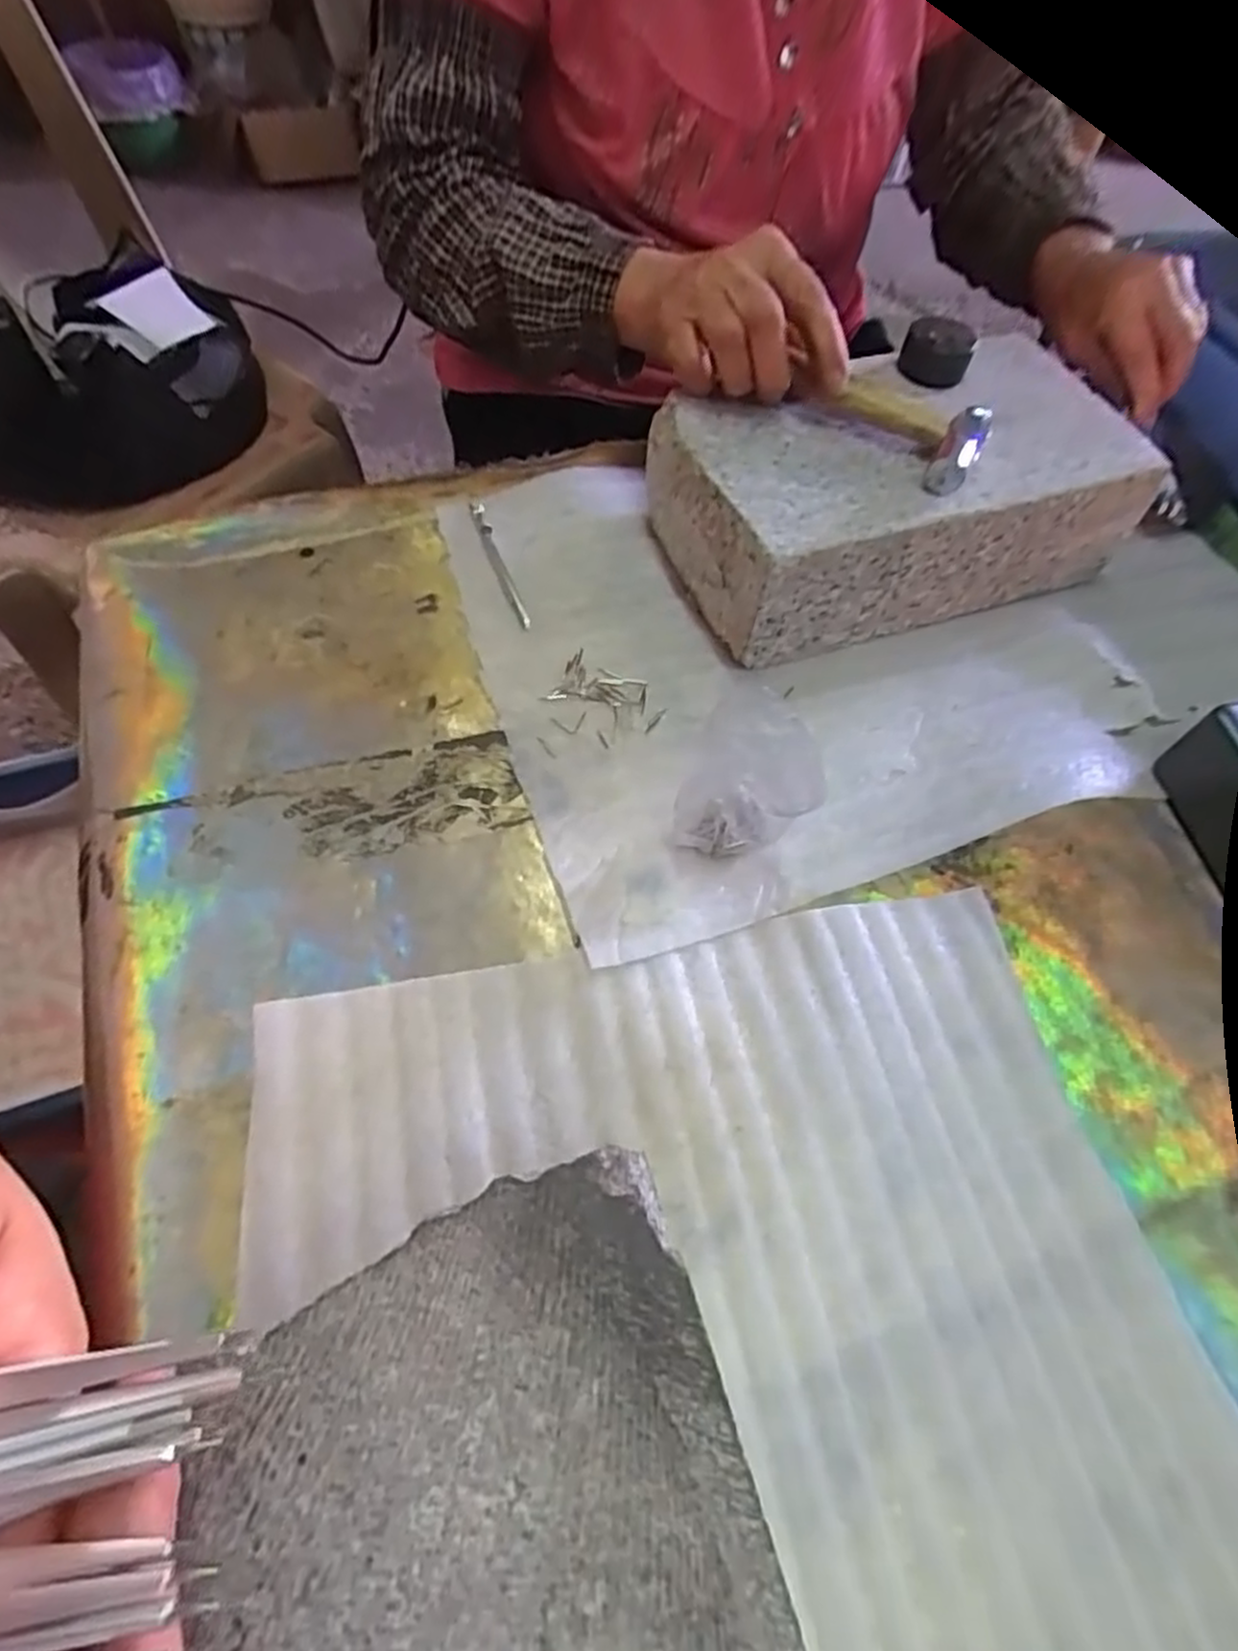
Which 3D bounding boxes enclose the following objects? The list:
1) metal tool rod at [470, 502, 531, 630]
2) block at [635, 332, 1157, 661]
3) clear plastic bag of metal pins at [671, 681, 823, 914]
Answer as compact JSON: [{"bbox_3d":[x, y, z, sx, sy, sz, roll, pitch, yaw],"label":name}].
[{"bbox_3d":[-0.069,-0.152,0.441,0.008,0.008,0.100,-17,62,-13],"label":"metal tool rod"},{"bbox_3d":[0.155,-0.189,0.435,0.249,0.081,0.137,-17,62,-13],"label":"block"},{"bbox_3d":[0.052,-0.004,0.325,0.056,0.074,0.054,25,61,11],"label":"clear plastic bag of metal pins"}]

